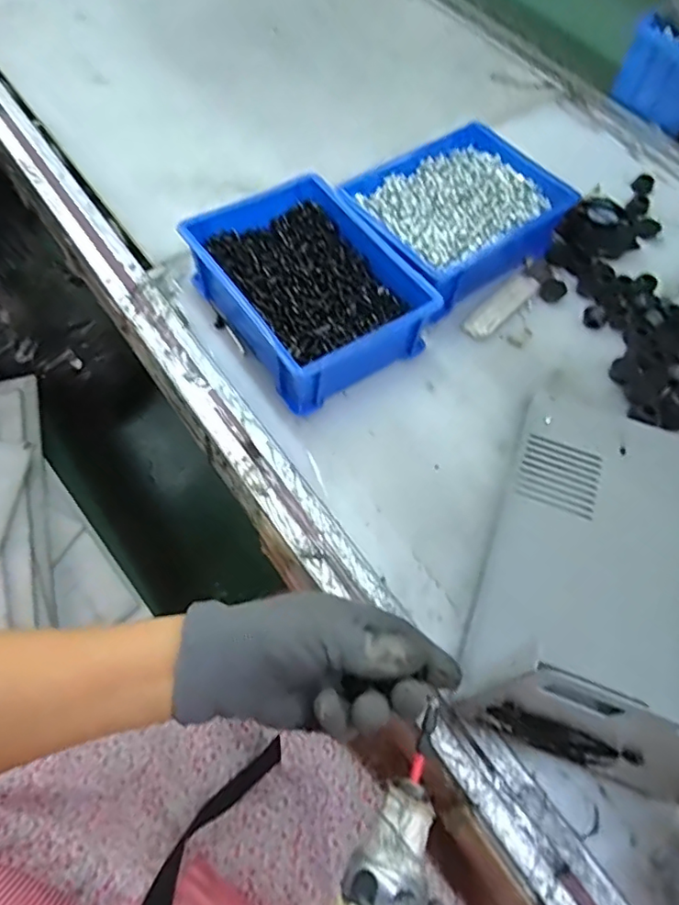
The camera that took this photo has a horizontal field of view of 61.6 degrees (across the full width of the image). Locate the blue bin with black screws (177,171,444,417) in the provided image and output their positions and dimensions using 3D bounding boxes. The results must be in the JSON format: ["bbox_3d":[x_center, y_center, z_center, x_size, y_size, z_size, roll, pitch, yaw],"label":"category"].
[{"bbox_3d":[-0.027,-0.146,0.506,0.145,0.066,0.196,-31,67,-18],"label":"blue bin with black screws"}]

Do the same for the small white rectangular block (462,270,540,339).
[{"bbox_3d":[0.157,-0.142,0.544,0.027,0.004,0.106,40,66,17],"label":"small white rectangular block"}]

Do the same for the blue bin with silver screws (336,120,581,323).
[{"bbox_3d":[0.116,-0.232,0.560,0.189,0.056,0.147,-33,68,-19],"label":"blue bin with silver screws"}]

